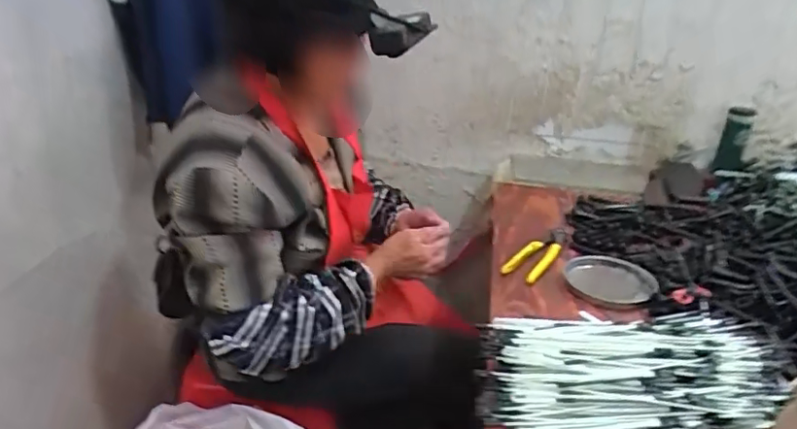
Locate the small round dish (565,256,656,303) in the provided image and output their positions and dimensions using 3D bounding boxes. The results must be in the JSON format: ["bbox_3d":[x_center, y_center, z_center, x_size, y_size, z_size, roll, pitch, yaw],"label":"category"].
[{"bbox_3d":[0.328,0.102,0.875,0.132,0.024,0.131,3,24,-1],"label":"small round dish"}]

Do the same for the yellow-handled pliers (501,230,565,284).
[{"bbox_3d":[0.238,0.066,0.943,0.051,0.021,0.178,20,29,33],"label":"yellow-handled pliers"}]

